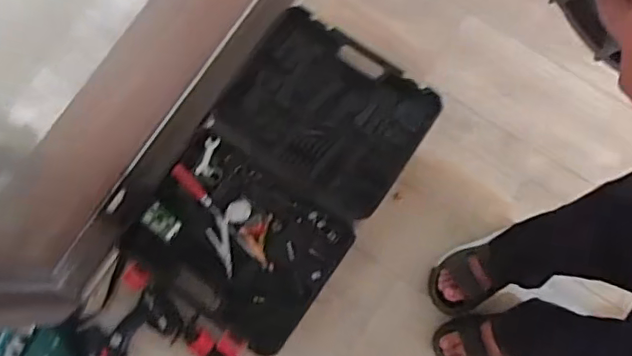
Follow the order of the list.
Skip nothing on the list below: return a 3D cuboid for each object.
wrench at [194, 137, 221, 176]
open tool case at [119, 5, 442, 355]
[{"bbox_3d":[-0.230,-0.048,1.219,0.035,0.008,0.085,15,77,4],"label":"wrench"},{"bbox_3d":[-0.073,-0.011,1.230,0.406,0.058,0.664,33,79,7],"label":"open tool case"}]

